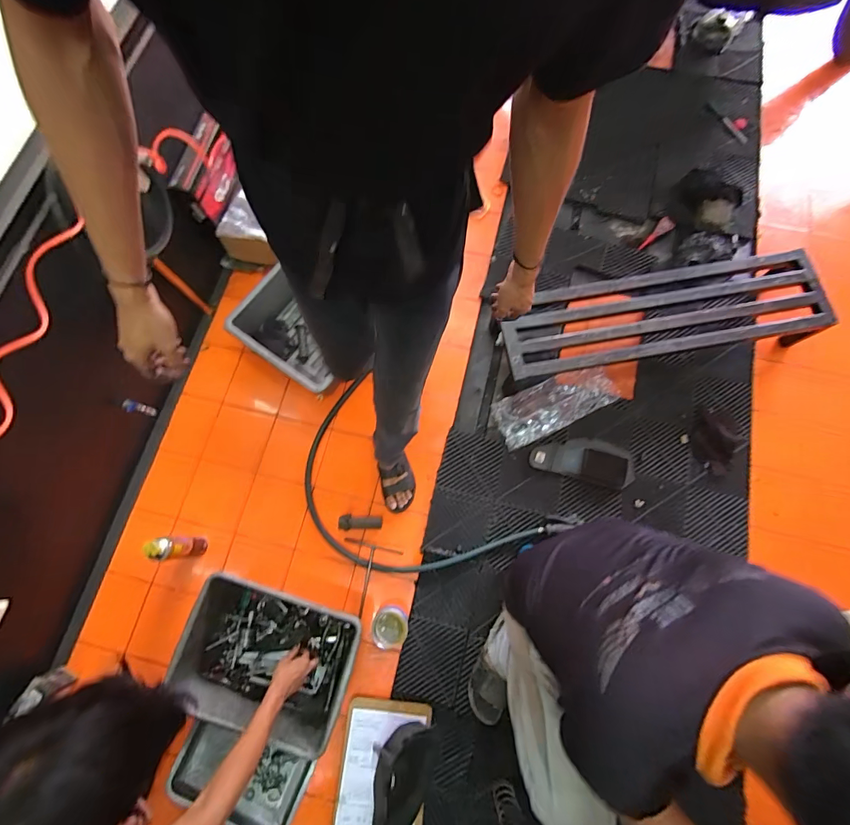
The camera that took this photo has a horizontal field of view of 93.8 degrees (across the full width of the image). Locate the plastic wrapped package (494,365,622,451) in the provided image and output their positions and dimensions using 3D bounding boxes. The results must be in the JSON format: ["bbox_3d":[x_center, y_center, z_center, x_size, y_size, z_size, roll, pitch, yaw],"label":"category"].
[{"bbox_3d":[0.440,-0.029,1.359,0.405,0.046,0.175,-23,76,-5],"label":"plastic wrapped package"}]

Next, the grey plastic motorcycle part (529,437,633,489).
[{"bbox_3d":[0.512,0.148,1.302,0.307,0.045,0.135,16,76,5],"label":"grey plastic motorcycle part"}]

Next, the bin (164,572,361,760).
[{"bbox_3d":[-0.436,0.680,1.107,0.464,0.146,0.309,16,76,5],"label":"bin"}]

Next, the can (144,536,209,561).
[{"bbox_3d":[-0.710,0.389,1.145,0.051,0.232,0.059,-6,75,-1],"label":"can"}]

